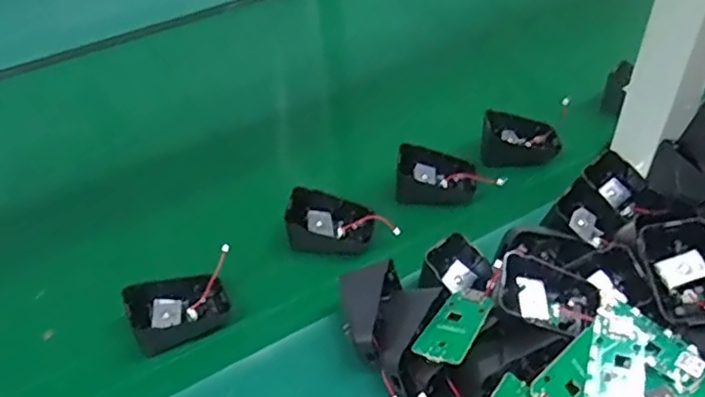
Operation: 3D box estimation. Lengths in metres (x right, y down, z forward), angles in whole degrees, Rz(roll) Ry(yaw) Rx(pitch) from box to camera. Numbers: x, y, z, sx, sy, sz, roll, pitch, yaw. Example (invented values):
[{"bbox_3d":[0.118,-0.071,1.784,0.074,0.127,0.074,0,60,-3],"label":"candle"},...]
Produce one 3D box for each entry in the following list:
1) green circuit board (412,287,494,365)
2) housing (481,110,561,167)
[{"bbox_3d":[0.064,0.078,0.392,0.032,0.004,0.062,8,37,32],"label":"green circuit board"},{"bbox_3d":[0.150,-0.053,0.566,0.067,0.032,0.046,5,45,8],"label":"housing"}]

